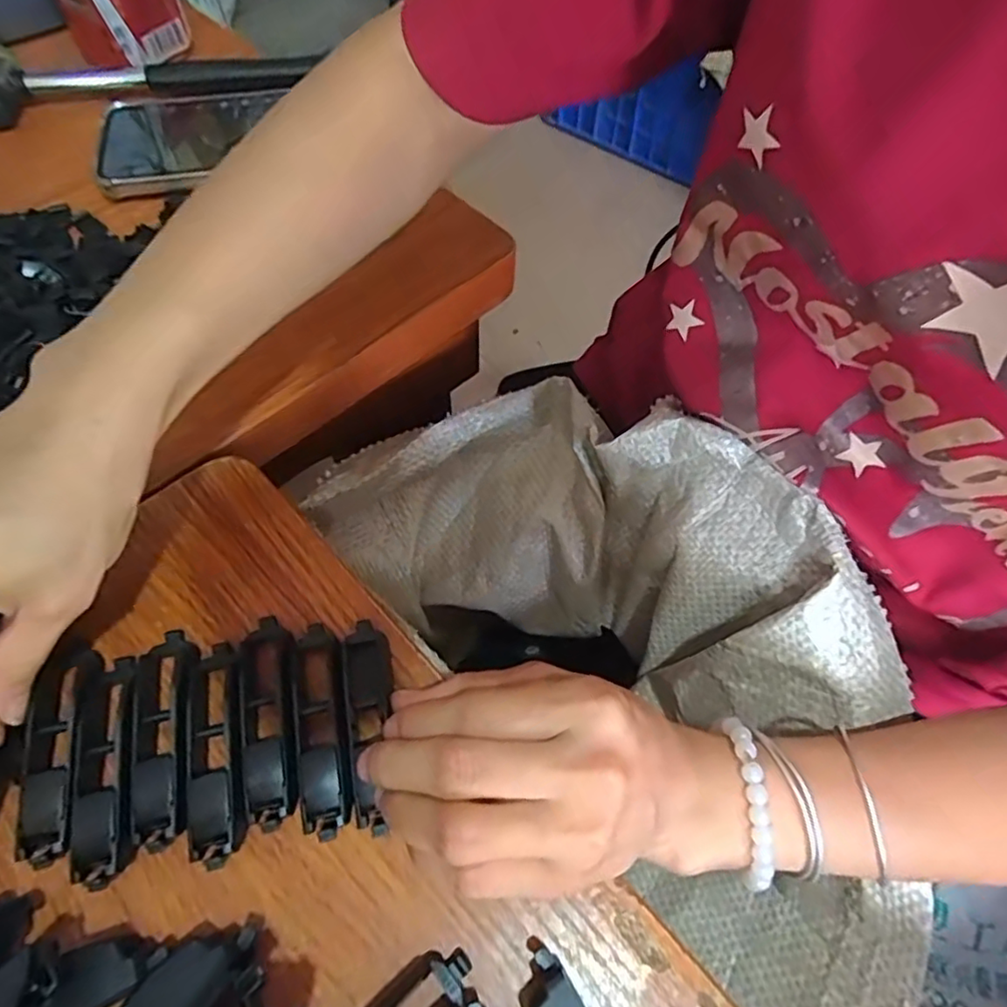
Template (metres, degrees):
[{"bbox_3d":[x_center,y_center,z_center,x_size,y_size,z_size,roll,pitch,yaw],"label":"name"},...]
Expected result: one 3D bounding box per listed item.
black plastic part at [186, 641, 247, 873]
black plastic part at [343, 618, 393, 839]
[{"bbox_3d":[-0.105,0.089,0.231,0.019,0.014,0.077,-11,62,-9],"label":"black plastic part"},{"bbox_3d":[-0.051,0.079,0.235,0.018,0.008,0.078,-4,55,-5],"label":"black plastic part"}]

